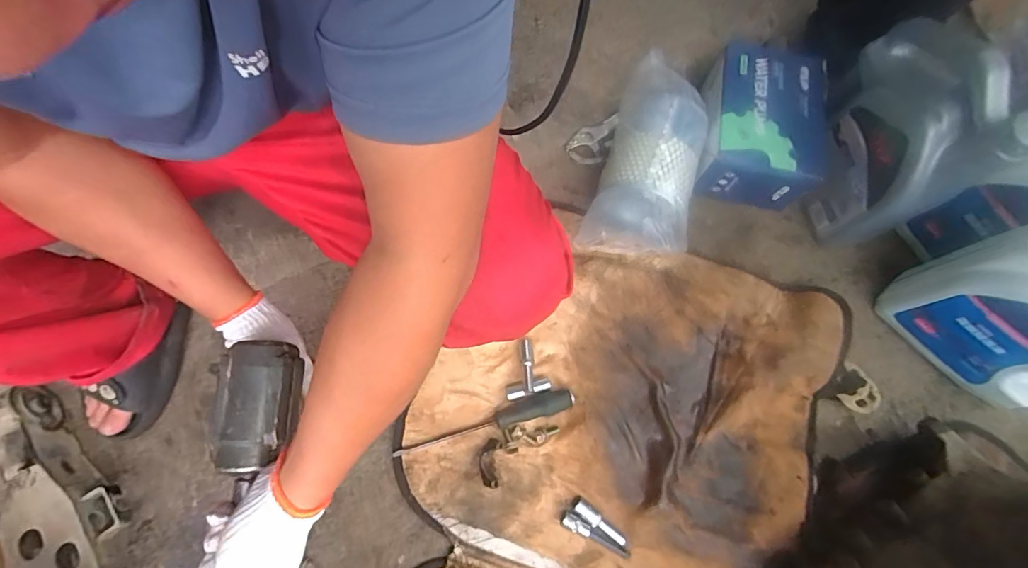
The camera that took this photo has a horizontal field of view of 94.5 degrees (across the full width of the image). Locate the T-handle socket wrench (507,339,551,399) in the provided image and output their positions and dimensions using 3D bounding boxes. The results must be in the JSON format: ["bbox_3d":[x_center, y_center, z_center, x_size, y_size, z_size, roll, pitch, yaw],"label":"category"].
[{"bbox_3d":[0.010,0.124,0.689,0.062,0.023,0.078,-20,75,-6],"label":"T-handle socket wrench"}]

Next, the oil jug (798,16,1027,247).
[{"bbox_3d":[0.546,-0.218,0.686,0.136,0.264,0.257,-4,74,-2],"label":"oil jug"}]

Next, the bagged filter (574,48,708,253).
[{"bbox_3d":[0.218,-0.191,0.741,0.150,0.100,0.301,19,74,5],"label":"bagged filter"}]

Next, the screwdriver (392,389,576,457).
[{"bbox_3d":[-0.042,0.192,0.667,0.258,0.026,0.030,-14,74,-4],"label":"screwdriver"}]

